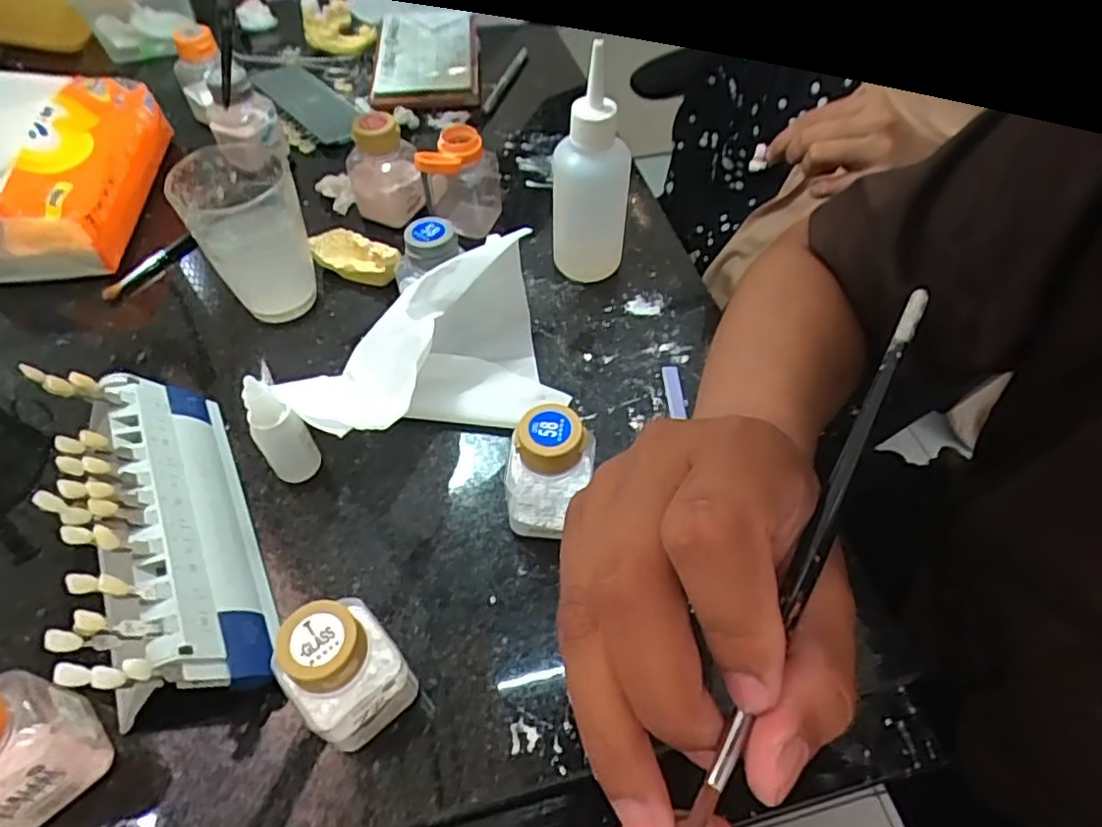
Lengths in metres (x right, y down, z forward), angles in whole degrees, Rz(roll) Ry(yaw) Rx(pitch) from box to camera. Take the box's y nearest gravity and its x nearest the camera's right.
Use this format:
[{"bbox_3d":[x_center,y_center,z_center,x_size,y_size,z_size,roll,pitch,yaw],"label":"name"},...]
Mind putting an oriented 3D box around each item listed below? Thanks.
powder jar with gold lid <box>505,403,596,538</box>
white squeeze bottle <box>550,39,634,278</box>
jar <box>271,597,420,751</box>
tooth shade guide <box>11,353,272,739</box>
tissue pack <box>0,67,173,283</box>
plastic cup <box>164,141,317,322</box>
[{"bbox_3d":[-0.001,0.030,0.311,0.038,0.072,0.032,4,53,3],"label":"powder jar with gold lid"},{"bbox_3d":[0.026,-0.139,0.402,0.047,0.142,0.040,6,53,4],"label":"white squeeze bottle"},{"bbox_3d":[-0.080,0.104,0.260,0.039,0.070,0.036,-38,62,-25],"label":"jar"},{"bbox_3d":[-0.188,0.050,0.304,0.037,0.090,0.170,-43,58,16],"label":"tooth shade guide"},{"bbox_3d":[-0.365,-0.184,0.465,0.136,0.068,0.176,-4,53,-3],"label":"tissue pack"},{"bbox_3d":[-0.183,-0.106,0.403,0.063,0.093,0.065,0,53,0],"label":"plastic cup"}]

